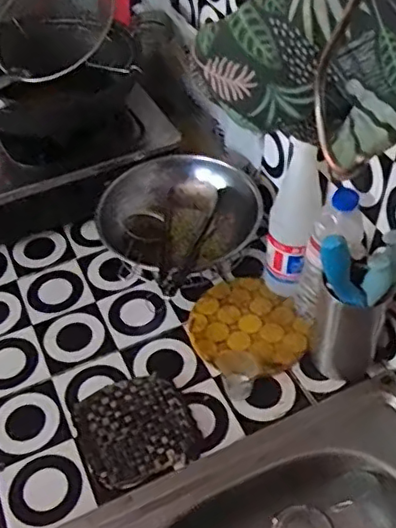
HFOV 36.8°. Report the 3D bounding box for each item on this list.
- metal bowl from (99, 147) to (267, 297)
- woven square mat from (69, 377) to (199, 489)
[{"bbox_3d":[-0.037,-0.056,0.914,0.233,0.111,0.226,-2,47,2],"label":"metal bowl"},{"bbox_3d":[-0.078,0.207,0.753,0.139,0.007,0.138,-21,50,-15],"label":"woven square mat"}]

